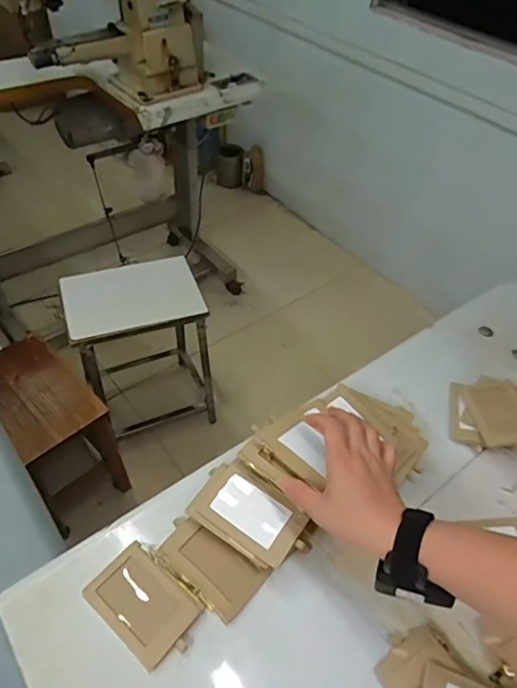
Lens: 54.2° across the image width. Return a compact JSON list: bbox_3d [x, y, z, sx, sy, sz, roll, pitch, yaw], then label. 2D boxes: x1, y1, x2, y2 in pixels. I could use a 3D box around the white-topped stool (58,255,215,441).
[{"bbox_3d":[-0.320,0.022,1.426,0.337,0.522,0.285,-11,50,-14],"label":"white-topped stool"}]

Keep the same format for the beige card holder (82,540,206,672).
[{"bbox_3d":[-0.119,0.269,0.528,0.111,0.005,0.076,34,54,24],"label":"beige card holder"}]

